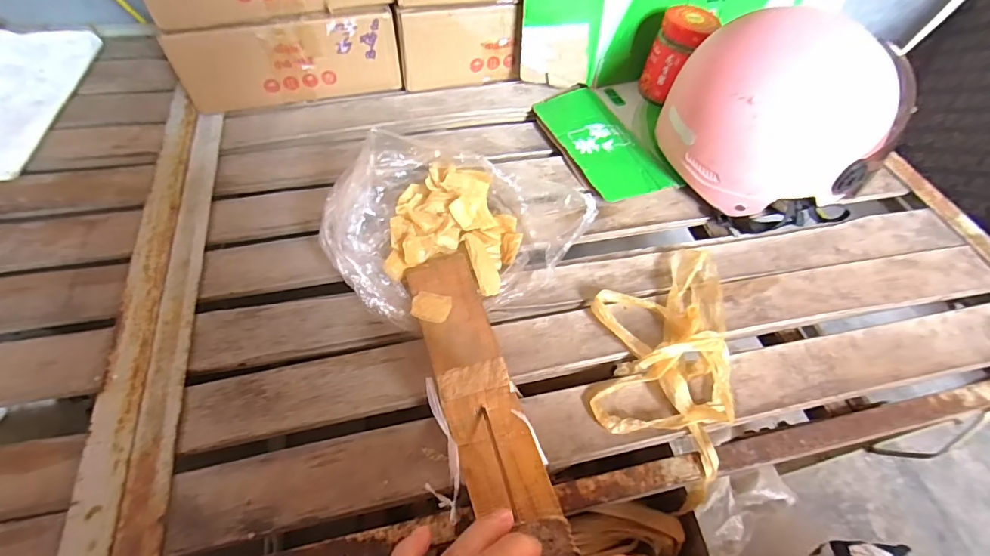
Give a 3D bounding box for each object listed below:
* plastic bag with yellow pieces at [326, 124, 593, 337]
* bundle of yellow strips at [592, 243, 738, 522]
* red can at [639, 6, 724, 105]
[{"bbox_3d":[-0.041,-0.062,0.456,0.238,0.096,0.181,-16,58,-13],"label":"plastic bag with yellow pieces"},{"bbox_3d":[0.151,0.066,0.412,0.121,0.031,0.236,7,55,2],"label":"bundle of yellow strips"},{"bbox_3d":[0.238,-0.291,0.609,0.062,0.101,0.065,-26,60,-19],"label":"red can"}]

